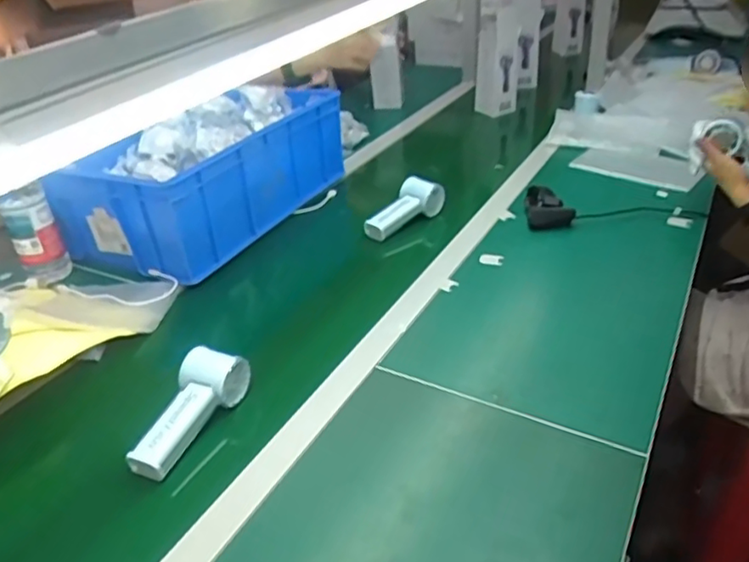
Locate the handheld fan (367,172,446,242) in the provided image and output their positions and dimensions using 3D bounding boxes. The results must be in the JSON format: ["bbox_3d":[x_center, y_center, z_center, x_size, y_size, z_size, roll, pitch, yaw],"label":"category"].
[{"bbox_3d":[0.051,-0.125,1.011,0.067,0.064,0.142,17,35,33],"label":"handheld fan"}]

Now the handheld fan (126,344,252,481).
[{"bbox_3d":[-0.192,0.131,0.634,0.069,0.050,0.147,6,32,15],"label":"handheld fan"}]

